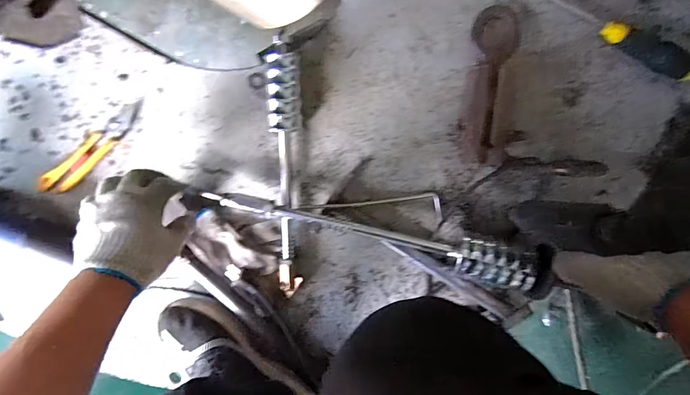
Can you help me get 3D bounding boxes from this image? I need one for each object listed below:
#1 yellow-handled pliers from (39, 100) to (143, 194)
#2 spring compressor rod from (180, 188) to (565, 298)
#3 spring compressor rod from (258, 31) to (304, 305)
[{"bbox_3d":[-0.357,-0.068,0.546,0.183,0.024,0.038,-43,95,8],"label":"yellow-handled pliers"},{"bbox_3d":[0.029,0.052,0.527,0.464,0.066,0.055,11,99,6],"label":"spring compressor rod"},{"bbox_3d":[-0.079,-0.038,0.533,0.052,0.036,0.366,-2,99,2],"label":"spring compressor rod"}]

